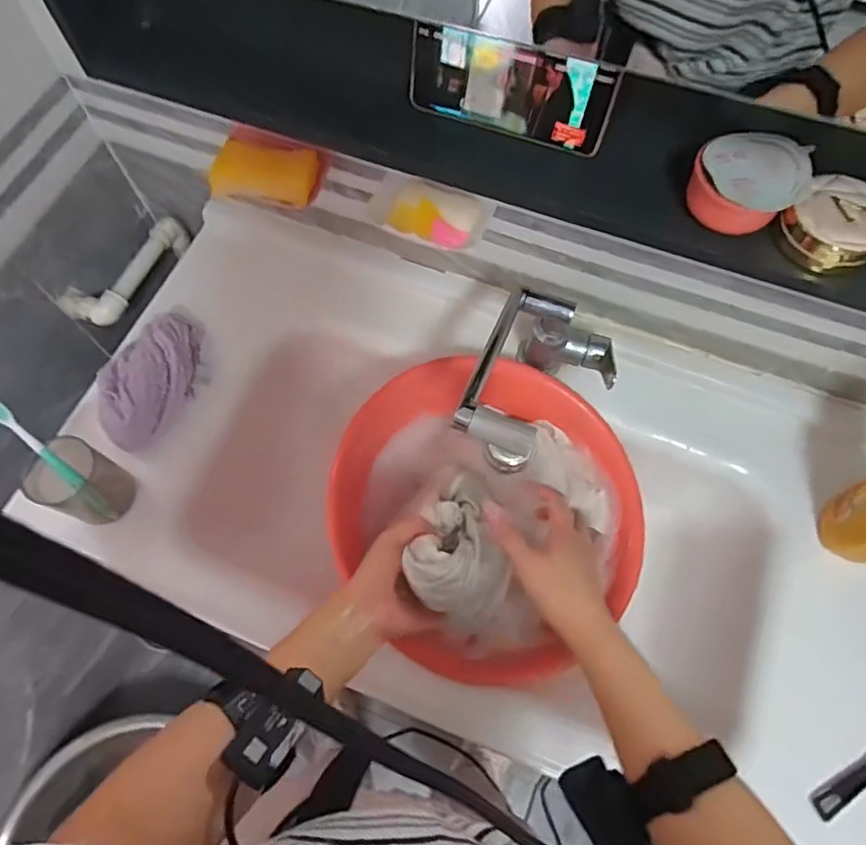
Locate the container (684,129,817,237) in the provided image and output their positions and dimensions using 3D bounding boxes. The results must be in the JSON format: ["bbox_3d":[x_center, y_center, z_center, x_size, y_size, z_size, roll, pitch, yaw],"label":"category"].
[{"bbox_3d":[0.239,-0.182,0.444,0.077,0.049,0.065,36,71,13],"label":"container"}]

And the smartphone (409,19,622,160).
[{"bbox_3d":[0.062,-0.271,0.469,0.168,0.070,0.007,21,53,9],"label":"smartphone"}]

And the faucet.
[{"bbox_3d":[0.110,-0.034,0.617,0.130,0.203,0.227,26,70,10],"label":"faucet"}]

